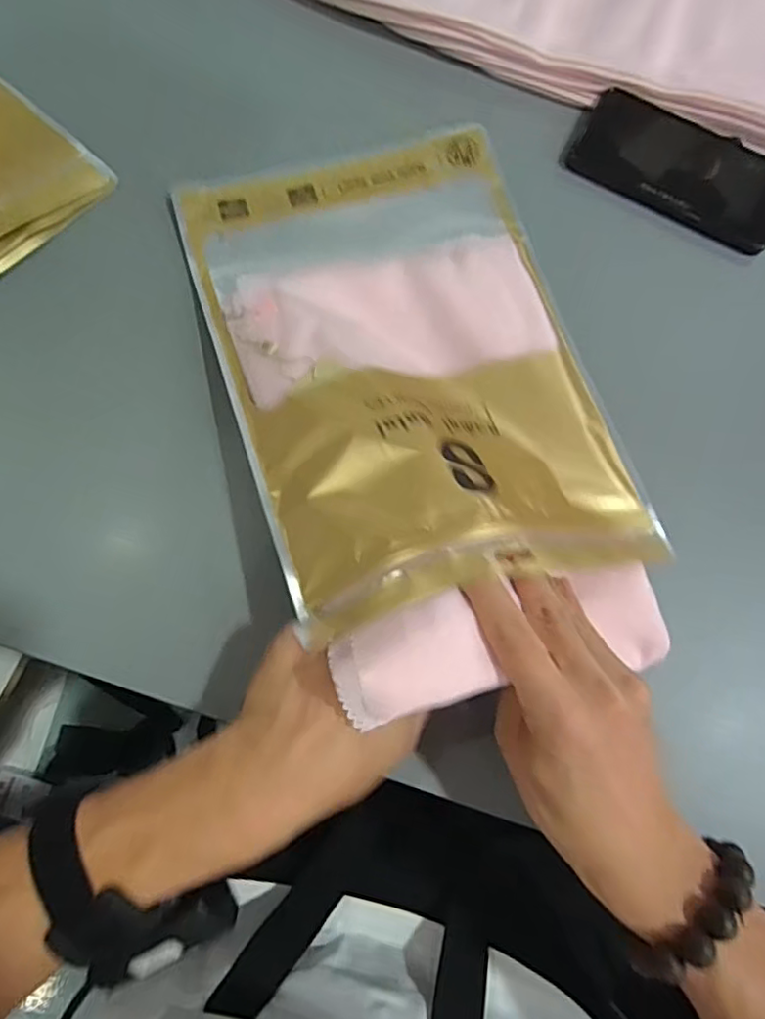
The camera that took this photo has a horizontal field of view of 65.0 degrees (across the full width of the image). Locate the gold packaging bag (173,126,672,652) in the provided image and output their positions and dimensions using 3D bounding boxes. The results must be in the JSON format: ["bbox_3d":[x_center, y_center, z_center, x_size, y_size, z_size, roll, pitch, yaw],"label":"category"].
[{"bbox_3d":[0.021,-0.117,0.387,0.243,0.097,0.355,-15,77,-4],"label":"gold packaging bag"}]

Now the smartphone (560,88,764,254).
[{"bbox_3d":[0.228,-0.263,0.462,0.167,0.014,0.080,29,78,5],"label":"smartphone"}]

